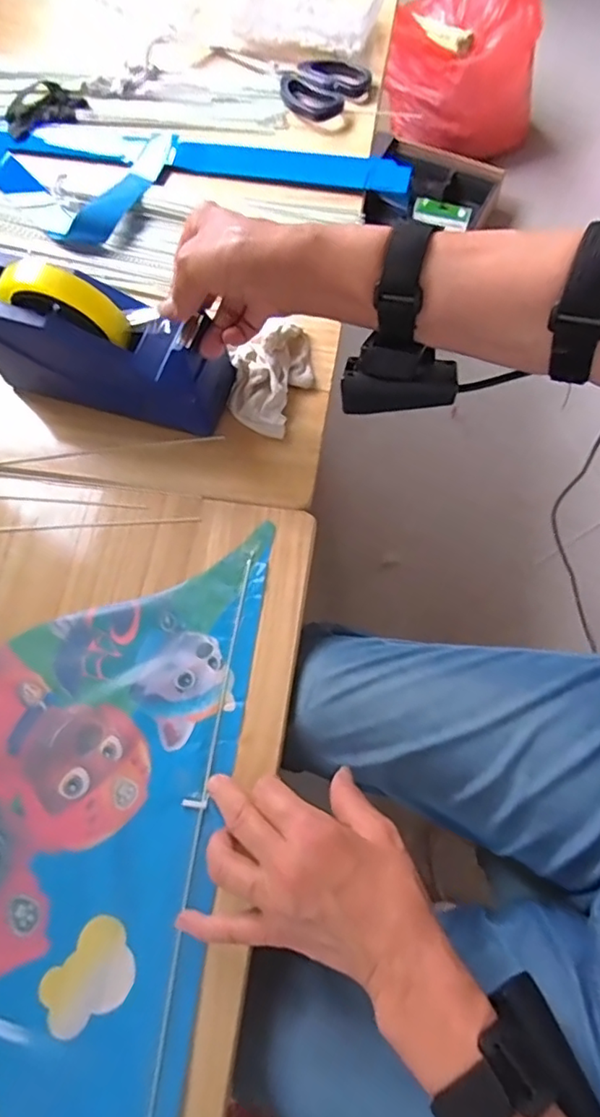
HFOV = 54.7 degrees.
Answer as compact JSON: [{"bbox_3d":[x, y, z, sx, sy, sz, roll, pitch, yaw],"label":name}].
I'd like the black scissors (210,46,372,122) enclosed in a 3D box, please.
[{"bbox_3d":[-0.016,-0.549,0.652,0.186,0.015,0.084,37,76,14],"label":"black scissors"}]

